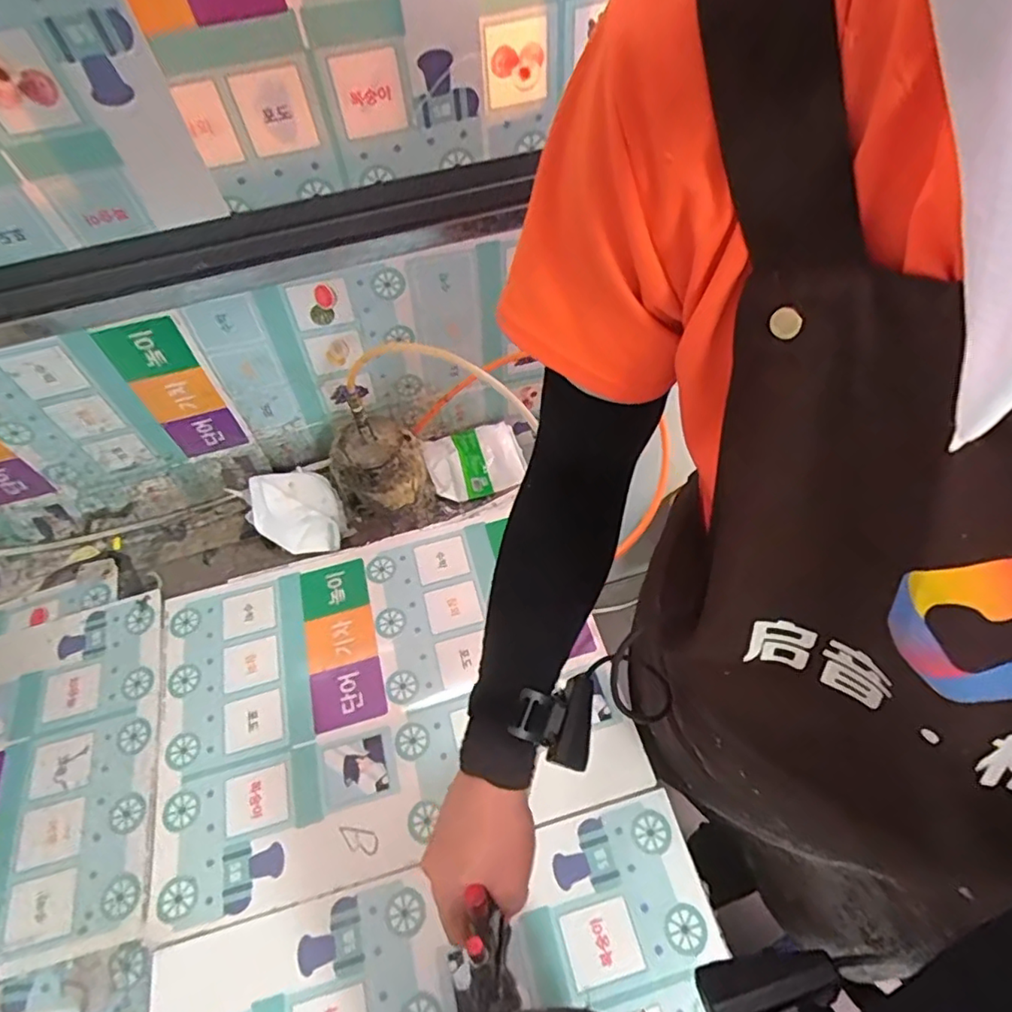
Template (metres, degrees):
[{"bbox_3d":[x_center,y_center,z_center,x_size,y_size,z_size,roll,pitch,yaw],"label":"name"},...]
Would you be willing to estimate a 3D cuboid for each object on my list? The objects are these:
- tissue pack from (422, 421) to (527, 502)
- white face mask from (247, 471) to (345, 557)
[{"bbox_3d":[-0.046,-0.070,0.895,0.140,0.022,0.129,-15,58,-5],"label":"tissue pack"},{"bbox_3d":[-0.292,0.004,0.835,0.154,0.050,0.113,31,65,21],"label":"white face mask"}]

